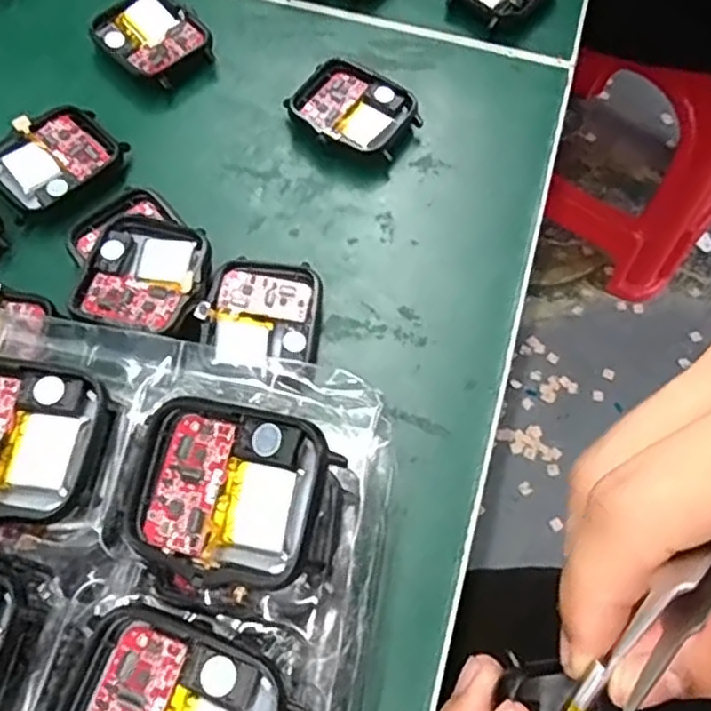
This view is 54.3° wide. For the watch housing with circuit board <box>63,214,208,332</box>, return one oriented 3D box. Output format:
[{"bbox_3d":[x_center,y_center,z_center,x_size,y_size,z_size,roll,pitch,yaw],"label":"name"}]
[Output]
[{"bbox_3d":[-0.069,-0.025,0.232,0.038,0.015,0.041,14,66,6],"label":"watch housing with circuit board"}]

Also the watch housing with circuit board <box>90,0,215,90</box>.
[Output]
[{"bbox_3d":[-0.082,-0.128,0.285,0.037,0.012,0.044,-40,72,-17],"label":"watch housing with circuit board"}]

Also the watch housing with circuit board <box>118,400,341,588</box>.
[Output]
[{"bbox_3d":[-0.029,0.030,0.154,0.045,0.015,0.036,12,65,6],"label":"watch housing with circuit board"}]

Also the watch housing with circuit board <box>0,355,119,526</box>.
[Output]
[{"bbox_3d":[-0.084,0.020,0.167,0.046,0.007,0.038,11,65,6],"label":"watch housing with circuit board"}]

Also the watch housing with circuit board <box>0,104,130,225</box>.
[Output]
[{"bbox_3d":[-0.112,-0.072,0.256,0.035,0.013,0.046,41,71,16],"label":"watch housing with circuit board"}]

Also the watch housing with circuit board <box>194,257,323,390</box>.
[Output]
[{"bbox_3d":[-0.031,-0.012,0.233,0.037,0.013,0.043,4,65,1],"label":"watch housing with circuit board"}]

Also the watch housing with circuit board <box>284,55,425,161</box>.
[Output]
[{"bbox_3d":[-0.001,-0.094,0.271,0.045,0.011,0.038,31,68,13],"label":"watch housing with circuit board"}]

